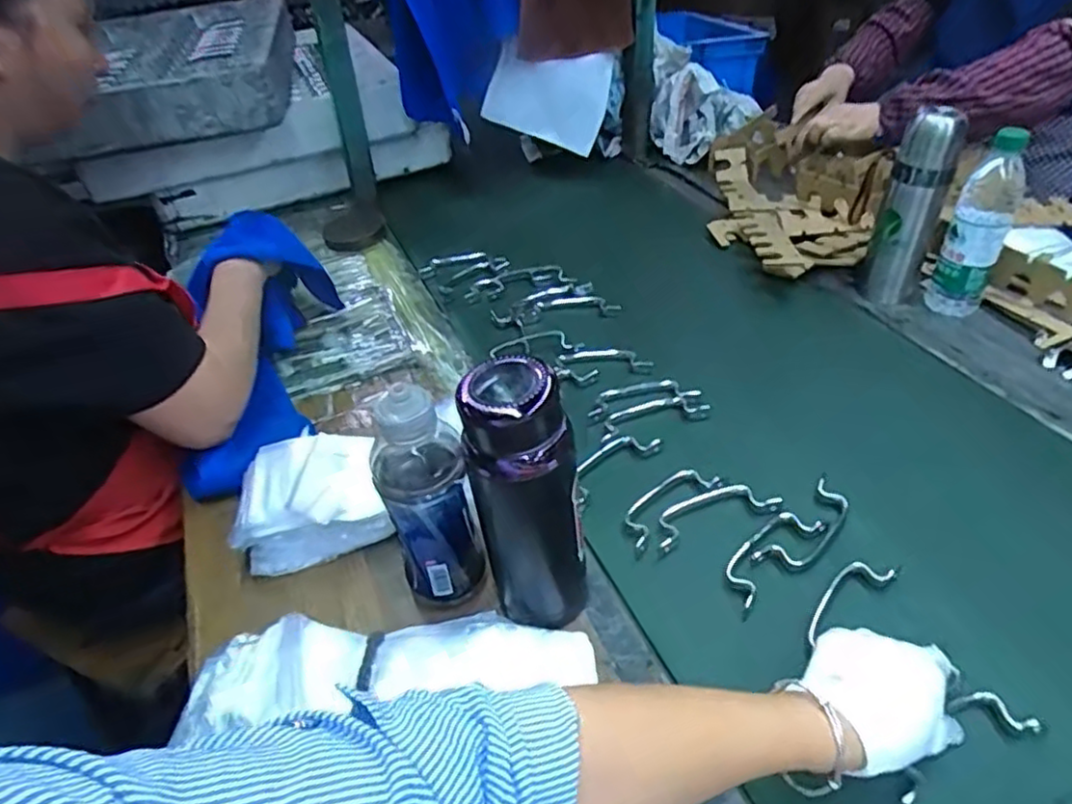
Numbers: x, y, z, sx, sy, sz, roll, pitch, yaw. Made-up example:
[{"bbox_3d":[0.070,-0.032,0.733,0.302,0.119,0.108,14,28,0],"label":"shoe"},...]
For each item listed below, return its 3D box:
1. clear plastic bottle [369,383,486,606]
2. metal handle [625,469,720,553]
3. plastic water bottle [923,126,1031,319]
[{"bbox_3d":[-0.083,0.077,0.527,0.067,0.221,0.059,-13,39,-12],"label":"clear plastic bottle"},{"bbox_3d":[0.123,0.096,0.646,0.114,0.008,0.038,-31,46,-30],"label":"metal handle"},{"bbox_3d":[0.542,-0.213,0.832,0.061,0.221,0.069,24,46,30],"label":"plastic water bottle"}]

